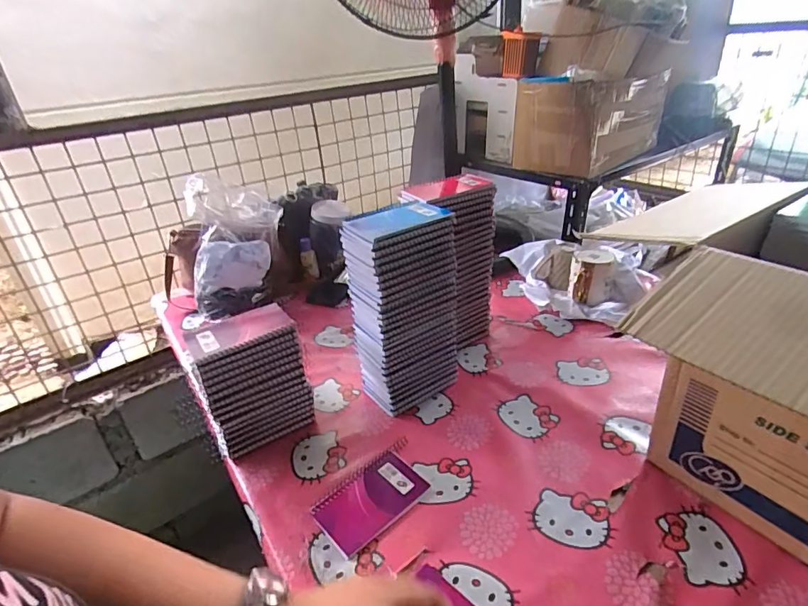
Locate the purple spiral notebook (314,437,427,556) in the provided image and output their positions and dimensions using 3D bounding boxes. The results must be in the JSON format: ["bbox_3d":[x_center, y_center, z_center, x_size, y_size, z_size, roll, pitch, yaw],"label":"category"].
[{"bbox_3d":[-0.036,0.240,0.577,0.144,0.009,0.085,-26,35,-32],"label":"purple spiral notebook"}]

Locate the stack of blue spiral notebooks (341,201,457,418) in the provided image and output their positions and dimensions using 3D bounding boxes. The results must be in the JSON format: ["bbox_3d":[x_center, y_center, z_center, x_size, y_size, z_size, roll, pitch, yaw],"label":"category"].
[{"bbox_3d":[0.002,0.011,0.694,0.143,0.284,0.089,-22,33,-27],"label":"stack of blue spiral notebooks"}]

